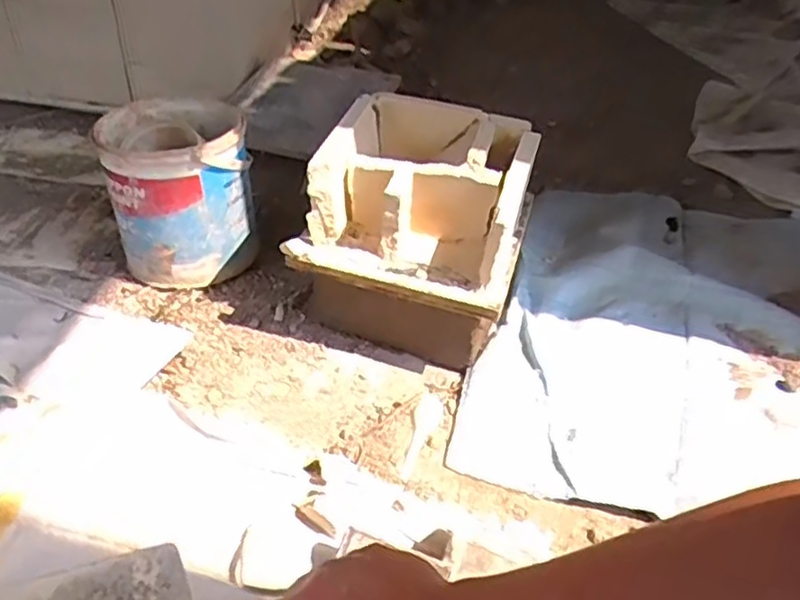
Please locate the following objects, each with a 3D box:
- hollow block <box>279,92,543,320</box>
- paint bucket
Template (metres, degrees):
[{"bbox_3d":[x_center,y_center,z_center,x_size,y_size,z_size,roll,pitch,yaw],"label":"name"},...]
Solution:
[{"bbox_3d":[0.025,-0.119,0.782,0.234,0.125,0.219,12,39,14],"label":"hollow block"},{"bbox_3d":[-0.286,-0.145,0.910,0.165,0.195,0.199,-8,41,-14],"label":"paint bucket"}]

